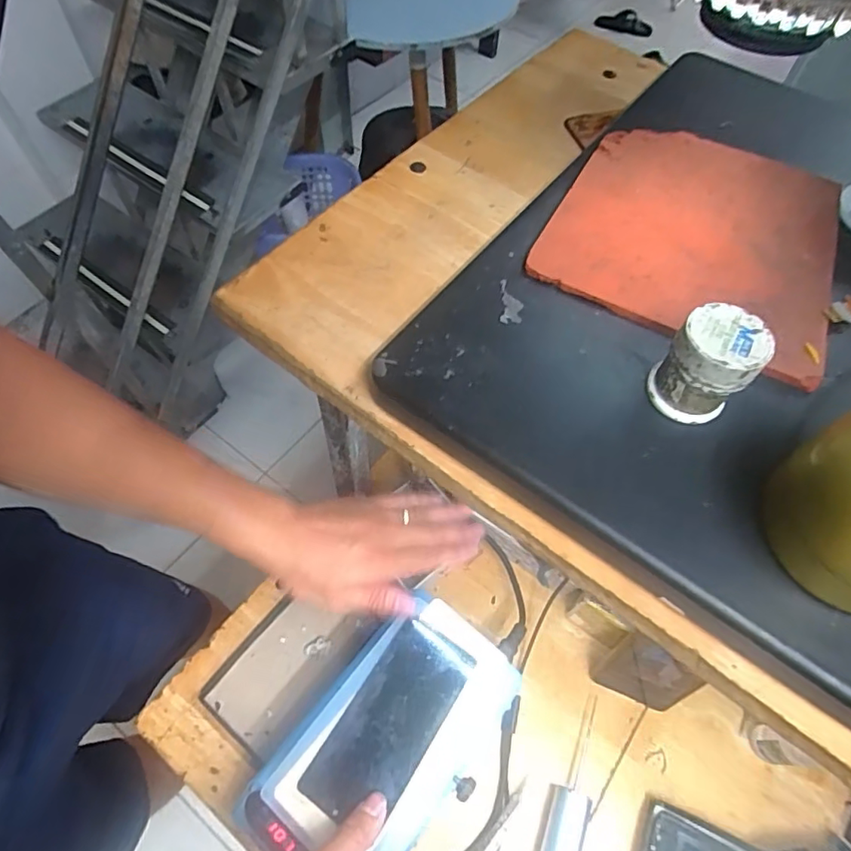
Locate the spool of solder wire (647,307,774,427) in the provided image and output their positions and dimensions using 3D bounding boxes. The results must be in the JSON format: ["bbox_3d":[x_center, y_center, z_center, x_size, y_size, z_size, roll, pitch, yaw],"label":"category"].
[{"bbox_3d":[0.118,-0.025,0.234,0.032,0.041,0.030,38,65,17],"label":"spool of solder wire"}]

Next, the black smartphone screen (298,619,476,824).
[{"bbox_3d":[-0.028,0.230,0.433,0.069,0.007,0.148,37,66,17],"label":"black smartphone screen"}]

